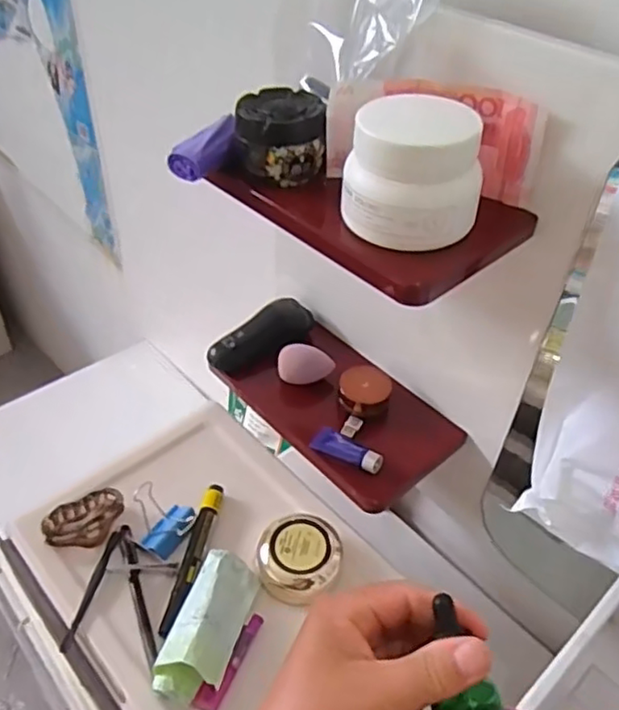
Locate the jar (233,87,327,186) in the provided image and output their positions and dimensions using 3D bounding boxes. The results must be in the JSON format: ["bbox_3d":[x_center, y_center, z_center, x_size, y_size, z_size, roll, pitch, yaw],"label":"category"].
[{"bbox_3d":[-0.023,-0.163,0.474,0.065,0.048,0.063,-1,44,-5],"label":"jar"}]

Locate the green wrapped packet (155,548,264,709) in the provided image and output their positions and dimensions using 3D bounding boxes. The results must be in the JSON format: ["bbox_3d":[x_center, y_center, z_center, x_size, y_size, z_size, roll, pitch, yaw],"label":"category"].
[{"bbox_3d":[-0.076,0.205,0.490,0.053,0.039,0.114,12,44,9],"label":"green wrapped packet"}]

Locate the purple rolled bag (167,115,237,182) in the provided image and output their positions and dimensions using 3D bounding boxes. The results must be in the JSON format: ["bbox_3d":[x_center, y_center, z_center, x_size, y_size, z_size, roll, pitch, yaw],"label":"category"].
[{"bbox_3d":[-0.079,-0.157,0.485,0.061,0.021,0.023,-45,58,-11],"label":"purple rolled bag"}]

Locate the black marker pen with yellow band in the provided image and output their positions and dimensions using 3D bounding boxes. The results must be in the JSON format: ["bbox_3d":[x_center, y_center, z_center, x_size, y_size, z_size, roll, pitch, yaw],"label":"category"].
[{"bbox_3d":[-0.097,0.169,0.538,0.018,0.019,0.141,7,43,4],"label":"black marker pen with yellow band"}]

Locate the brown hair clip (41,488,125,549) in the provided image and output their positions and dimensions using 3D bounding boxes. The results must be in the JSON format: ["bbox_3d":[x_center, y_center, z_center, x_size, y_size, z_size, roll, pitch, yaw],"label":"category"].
[{"bbox_3d":[-0.196,0.145,0.555,0.066,0.022,0.042,-15,46,-18],"label":"brown hair clip"}]

